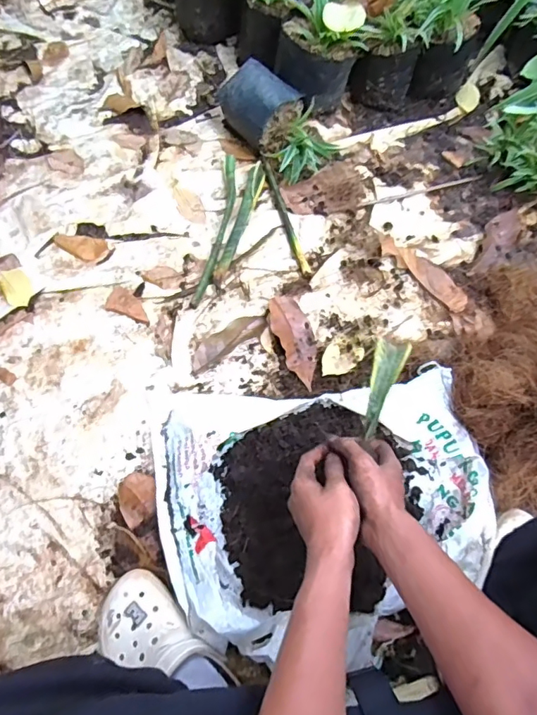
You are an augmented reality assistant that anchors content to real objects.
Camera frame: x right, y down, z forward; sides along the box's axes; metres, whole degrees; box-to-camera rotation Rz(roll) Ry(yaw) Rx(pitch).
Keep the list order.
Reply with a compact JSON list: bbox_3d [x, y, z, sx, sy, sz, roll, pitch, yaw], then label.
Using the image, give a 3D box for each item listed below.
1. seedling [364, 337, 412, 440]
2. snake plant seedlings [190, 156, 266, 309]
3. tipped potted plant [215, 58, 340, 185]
[{"bbox_3d":[0.143,0.037,0.630,0.040,0.008,0.130,19,68,5],"label":"seedling"},{"bbox_3d":[-0.074,-0.215,0.842,0.067,0.020,0.300,15,68,3],"label":"snake plant seedlings"},{"bbox_3d":[0.015,-0.433,0.908,0.128,0.093,0.212,-38,74,-16],"label":"tipped potted plant"}]

